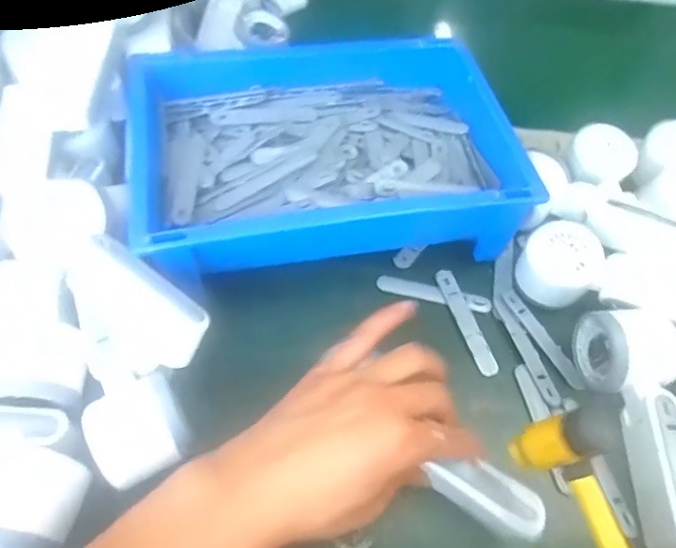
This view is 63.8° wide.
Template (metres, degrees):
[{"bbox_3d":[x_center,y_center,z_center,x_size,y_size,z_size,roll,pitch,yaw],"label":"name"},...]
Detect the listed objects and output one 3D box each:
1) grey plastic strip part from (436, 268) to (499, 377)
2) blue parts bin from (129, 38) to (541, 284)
[{"bbox_3d":[0.104,0.038,0.441,0.017,0.008,0.095,-13,58,-14],"label":"grey plastic strip part"},{"bbox_3d":[-0.015,-0.116,0.477,0.310,0.073,0.239,-9,57,-11],"label":"blue parts bin"}]

